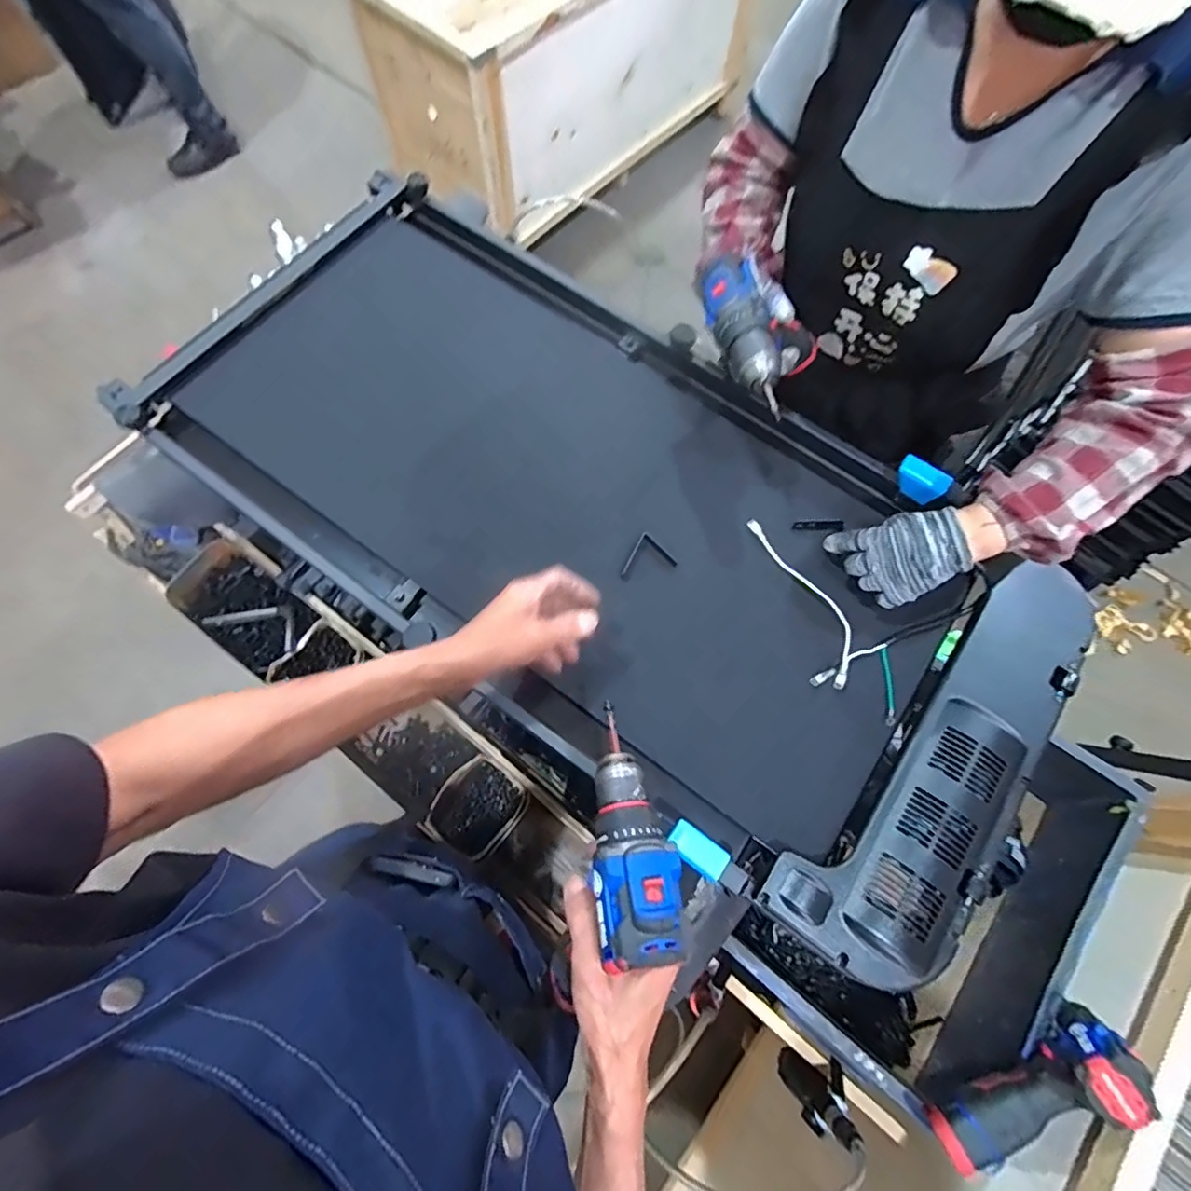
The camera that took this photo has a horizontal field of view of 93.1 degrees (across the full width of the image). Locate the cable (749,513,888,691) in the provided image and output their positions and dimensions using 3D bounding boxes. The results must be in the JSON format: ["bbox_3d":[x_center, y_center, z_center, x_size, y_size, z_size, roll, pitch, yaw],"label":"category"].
[{"bbox_3d":[0.211,0.007,0.600,0.088,0.026,0.193,-39,77,-14],"label":"cable"}]

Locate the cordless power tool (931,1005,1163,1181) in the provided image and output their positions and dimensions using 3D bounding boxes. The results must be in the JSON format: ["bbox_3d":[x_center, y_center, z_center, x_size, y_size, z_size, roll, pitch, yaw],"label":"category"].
[{"bbox_3d":[0.435,0.494,0.572,0.204,0.126,0.057,-35,75,6],"label":"cordless power tool"}]

